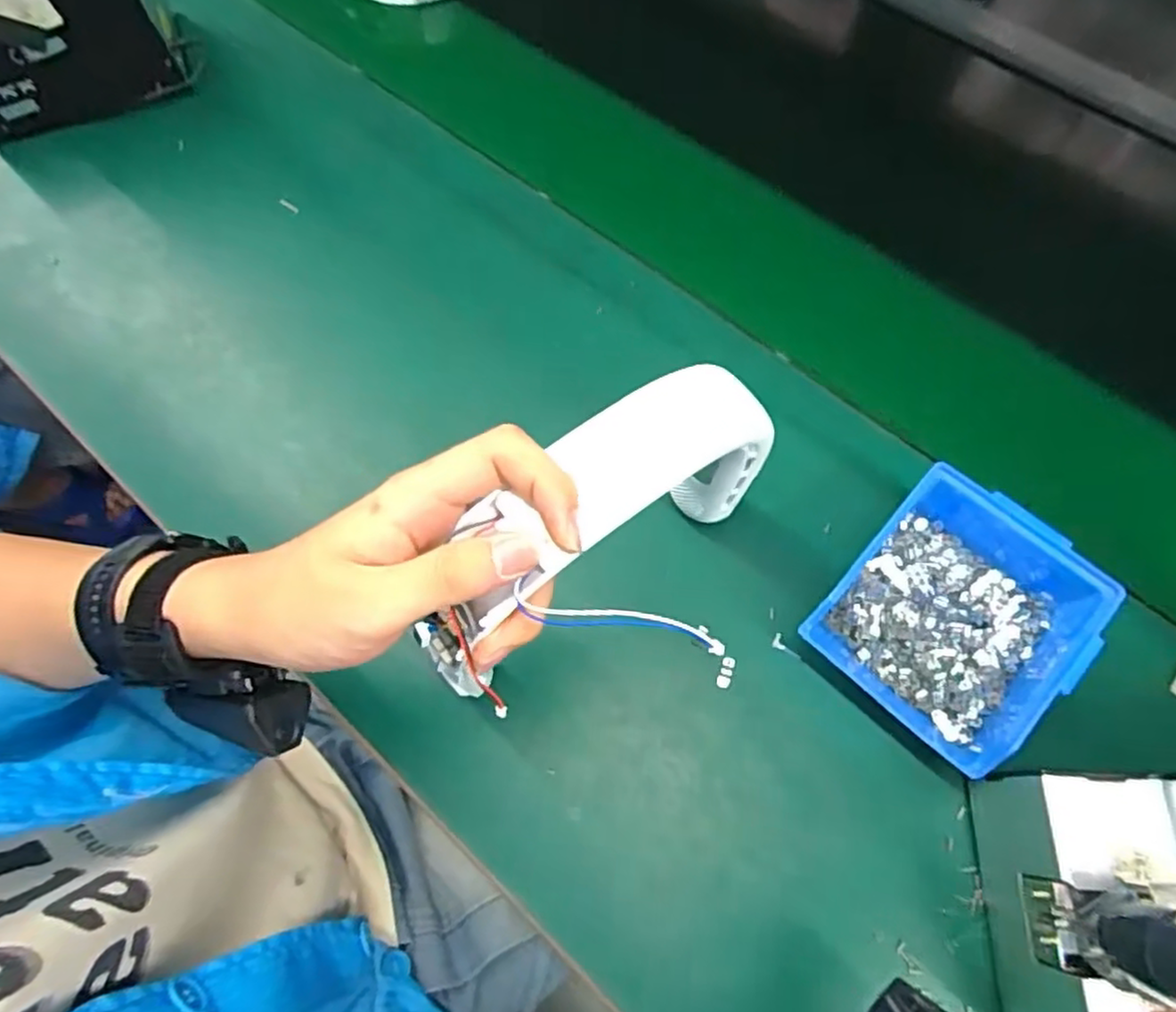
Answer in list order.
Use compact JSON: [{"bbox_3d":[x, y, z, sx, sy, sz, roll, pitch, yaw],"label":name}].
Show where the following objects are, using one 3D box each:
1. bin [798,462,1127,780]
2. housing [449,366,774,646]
[{"bbox_3d":[0.220,0.064,0.408,0.131,0.058,0.138,42,75,17],"label":"bin"},{"bbox_3d":[0.037,-0.007,0.348,0.042,0.200,0.121,48,110,20],"label":"housing"}]

